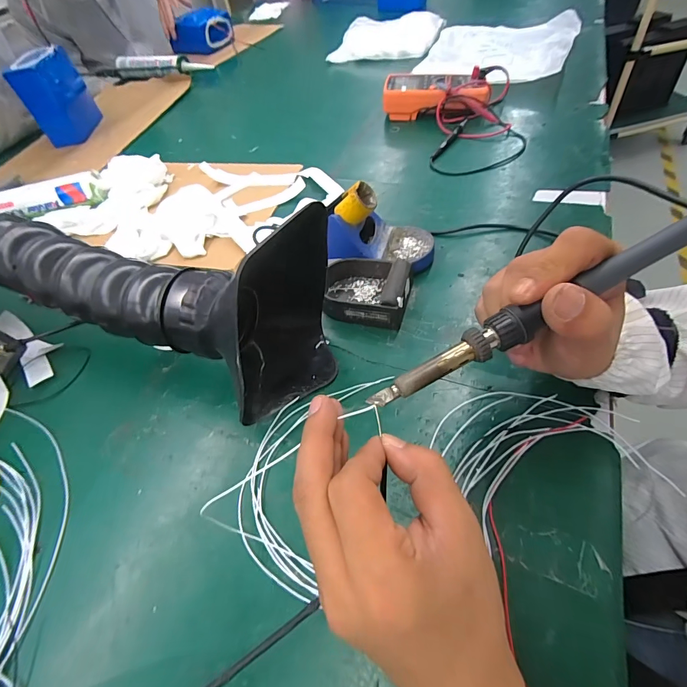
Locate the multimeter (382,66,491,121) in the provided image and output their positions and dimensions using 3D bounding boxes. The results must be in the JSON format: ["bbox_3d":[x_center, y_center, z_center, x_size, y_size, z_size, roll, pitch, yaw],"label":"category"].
[{"bbox_3d":[0.169,-0.456,0.695,0.187,0.050,0.096,7,54,14],"label":"multimeter"}]

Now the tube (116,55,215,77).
[{"bbox_3d":[-0.483,-0.734,0.993,0.278,0.042,0.041,5,54,13],"label":"tube"}]

